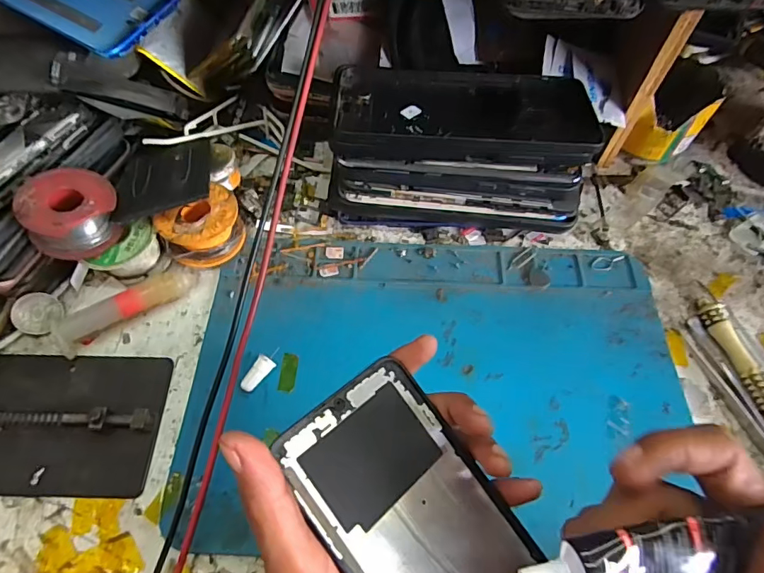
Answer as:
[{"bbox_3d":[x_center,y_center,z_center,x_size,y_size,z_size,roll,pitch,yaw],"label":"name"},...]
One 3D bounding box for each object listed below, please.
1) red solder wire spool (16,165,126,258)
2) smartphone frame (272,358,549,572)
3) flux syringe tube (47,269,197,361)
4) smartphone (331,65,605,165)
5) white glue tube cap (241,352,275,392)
[{"bbox_3d":[-0.193,-0.046,0.295,0.043,0.034,0.053,40,67,20],"label":"red solder wire spool"},{"bbox_3d":[0.026,0.111,0.194,0.071,0.004,0.158,-32,83,-34],"label":"smartphone frame"},{"bbox_3d":[-0.163,0.012,0.303,0.086,0.021,0.020,-35,66,-19],"label":"flux syringe tube"},{"bbox_3d":[0.052,-0.114,0.309,0.163,0.015,0.081,2,60,0],"label":"smartphone"},{"bbox_3d":[-0.075,0.053,0.286,0.009,0.011,0.023,31,64,16],"label":"white glue tube cap"}]

